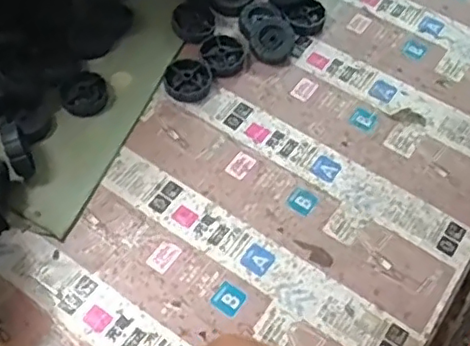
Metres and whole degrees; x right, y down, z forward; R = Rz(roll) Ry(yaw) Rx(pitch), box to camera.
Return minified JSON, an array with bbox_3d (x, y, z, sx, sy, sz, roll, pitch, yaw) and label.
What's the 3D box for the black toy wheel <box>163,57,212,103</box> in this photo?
[{"bbox_3d":[-0.040,-0.078,0.515,0.039,0.012,0.039,0,58,0],"label":"black toy wheel"}]

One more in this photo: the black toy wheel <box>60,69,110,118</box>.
[{"bbox_3d":[-0.123,-0.067,0.505,0.037,0.010,0.042,-2,58,-2],"label":"black toy wheel"}]

